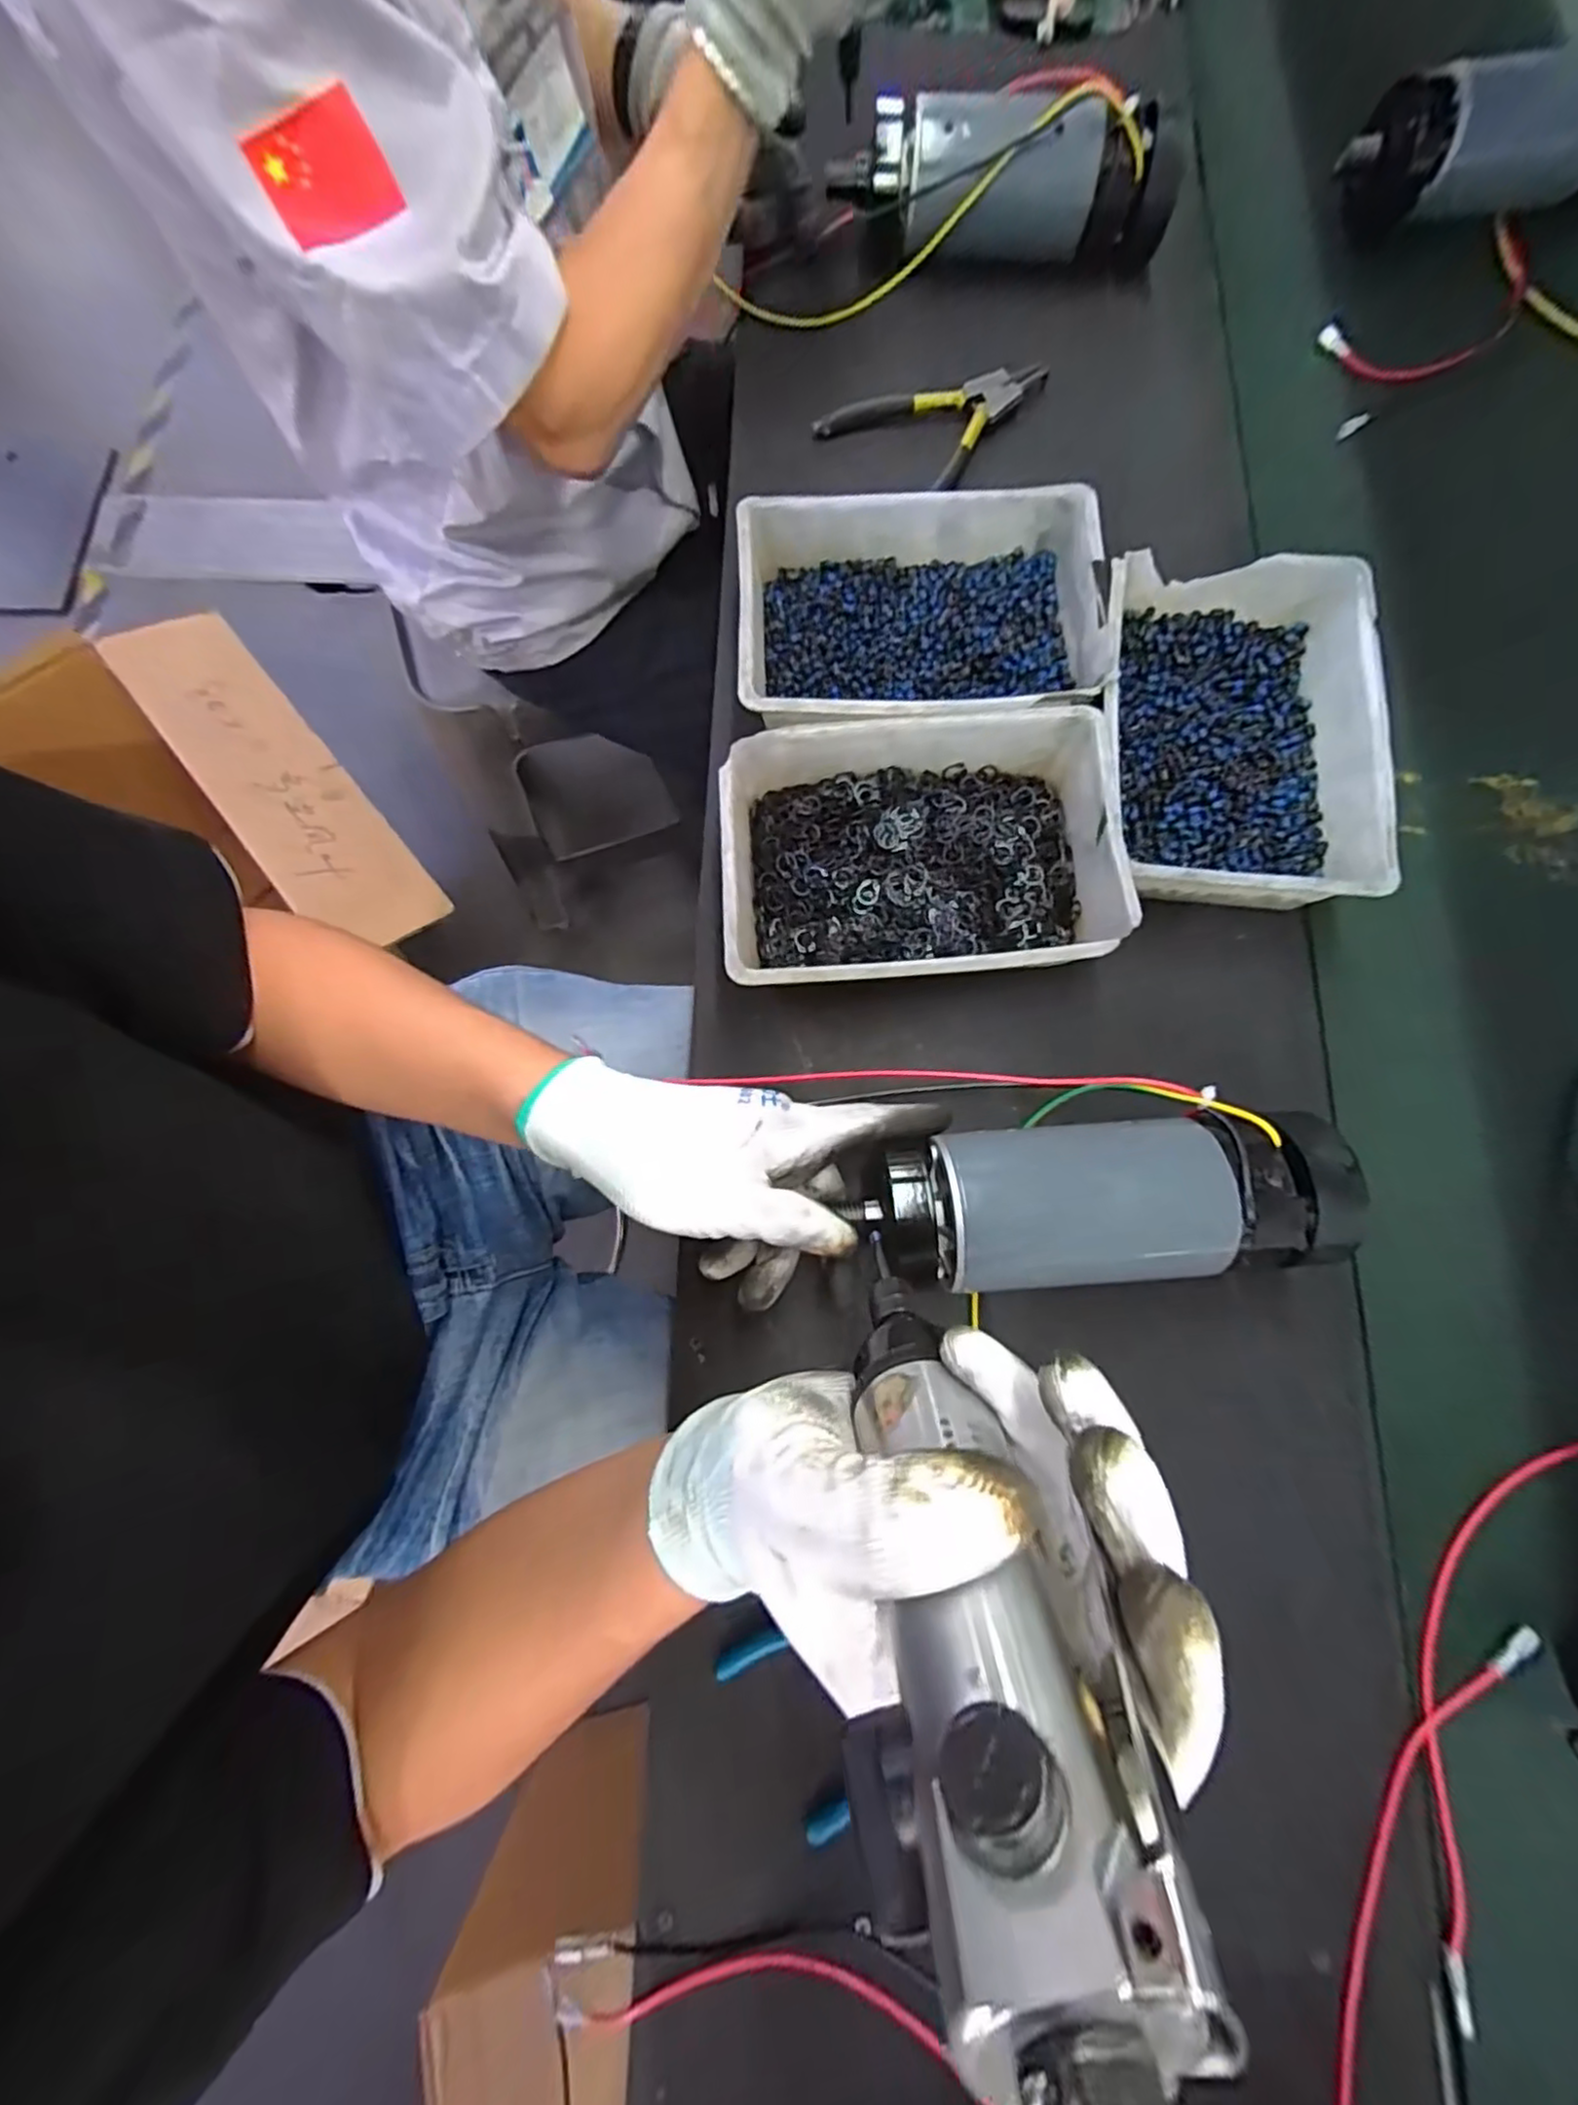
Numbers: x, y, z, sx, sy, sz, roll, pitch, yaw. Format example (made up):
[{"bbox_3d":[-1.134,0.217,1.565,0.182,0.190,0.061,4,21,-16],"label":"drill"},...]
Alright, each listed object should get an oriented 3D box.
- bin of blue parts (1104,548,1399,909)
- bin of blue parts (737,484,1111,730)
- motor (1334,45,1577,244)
[{"bbox_3d":[0.245,-0.178,0.384,0.143,0.043,0.201,7,78,0],"label":"bin of blue parts"},{"bbox_3d":[0.073,-0.249,0.401,0.201,0.052,0.148,-2,78,-2],"label":"bin of blue parts"},{"bbox_3d":[0.520,-0.652,0.491,0.232,0.068,0.061,-11,78,-4],"label":"motor"}]

